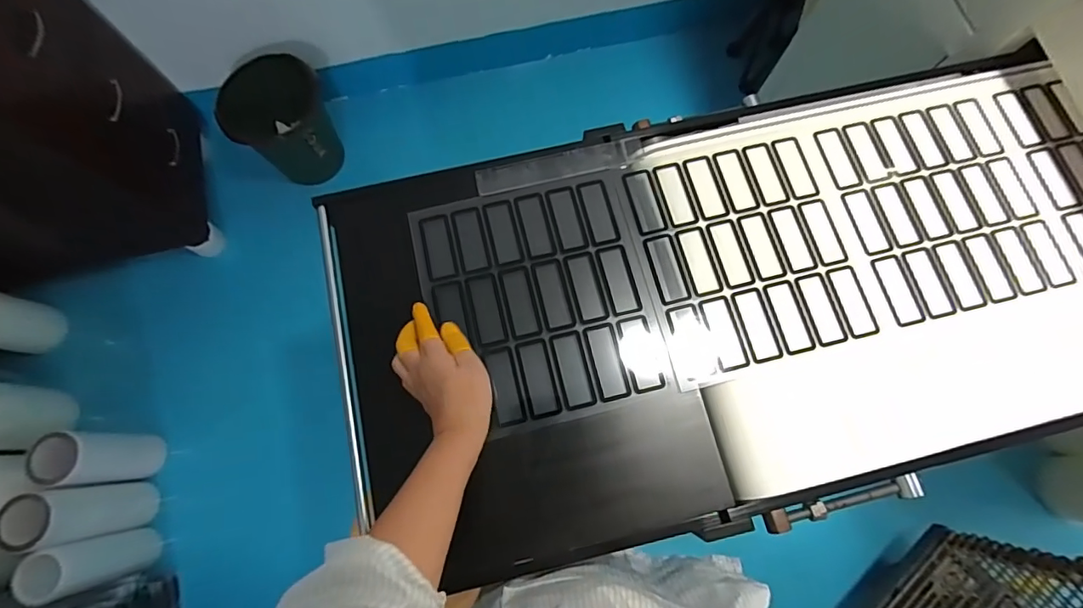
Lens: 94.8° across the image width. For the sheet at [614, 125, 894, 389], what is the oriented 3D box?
[{"bbox_3d":[0.233,-0.059,0.562,0.242,0.004,0.263,-13,74,-6],"label":"sheet"}]

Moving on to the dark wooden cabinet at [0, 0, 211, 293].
[{"bbox_3d":[-1.233,-0.373,1.099,0.614,0.605,0.441,-18,75,-7],"label":"dark wooden cabinet"}]

